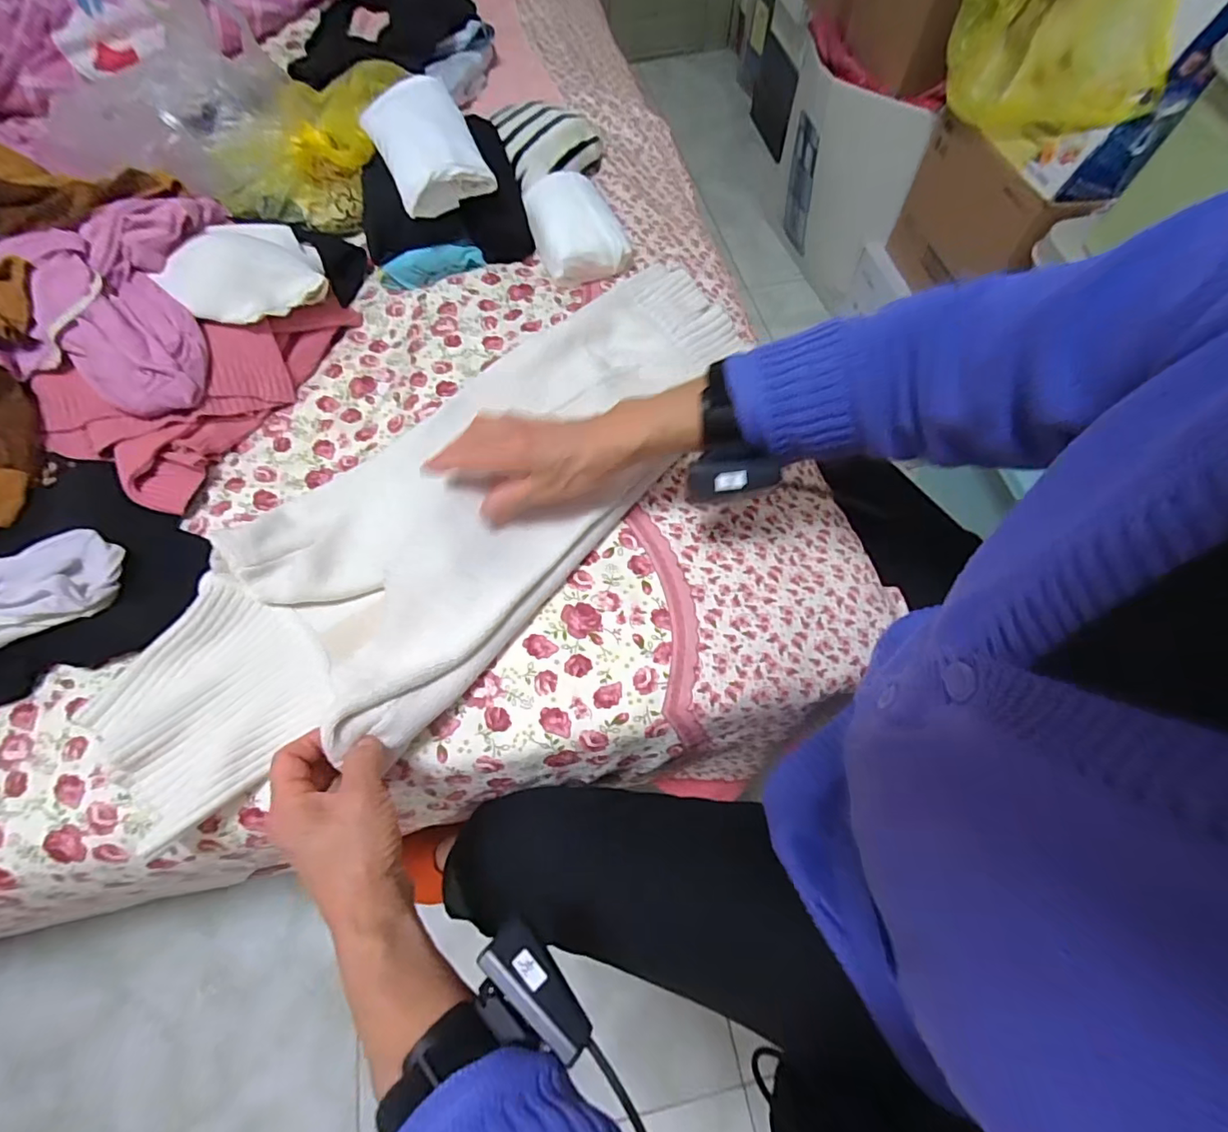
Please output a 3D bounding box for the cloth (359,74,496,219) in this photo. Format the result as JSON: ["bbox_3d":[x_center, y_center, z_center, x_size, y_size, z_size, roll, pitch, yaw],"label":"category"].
[{"bbox_3d":[-0.206,-0.458,0.599,0.100,0.065,0.159,-24,66,-12],"label":"cloth"}]

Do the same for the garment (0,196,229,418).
[{"bbox_3d":[-0.497,-0.271,0.532,0.172,0.085,0.254,-10,64,-5],"label":"garment"}]

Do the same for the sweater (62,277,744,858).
[{"bbox_3d":[-0.126,-0.063,0.483,0.239,0.051,0.677,37,71,17],"label":"sweater"}]

